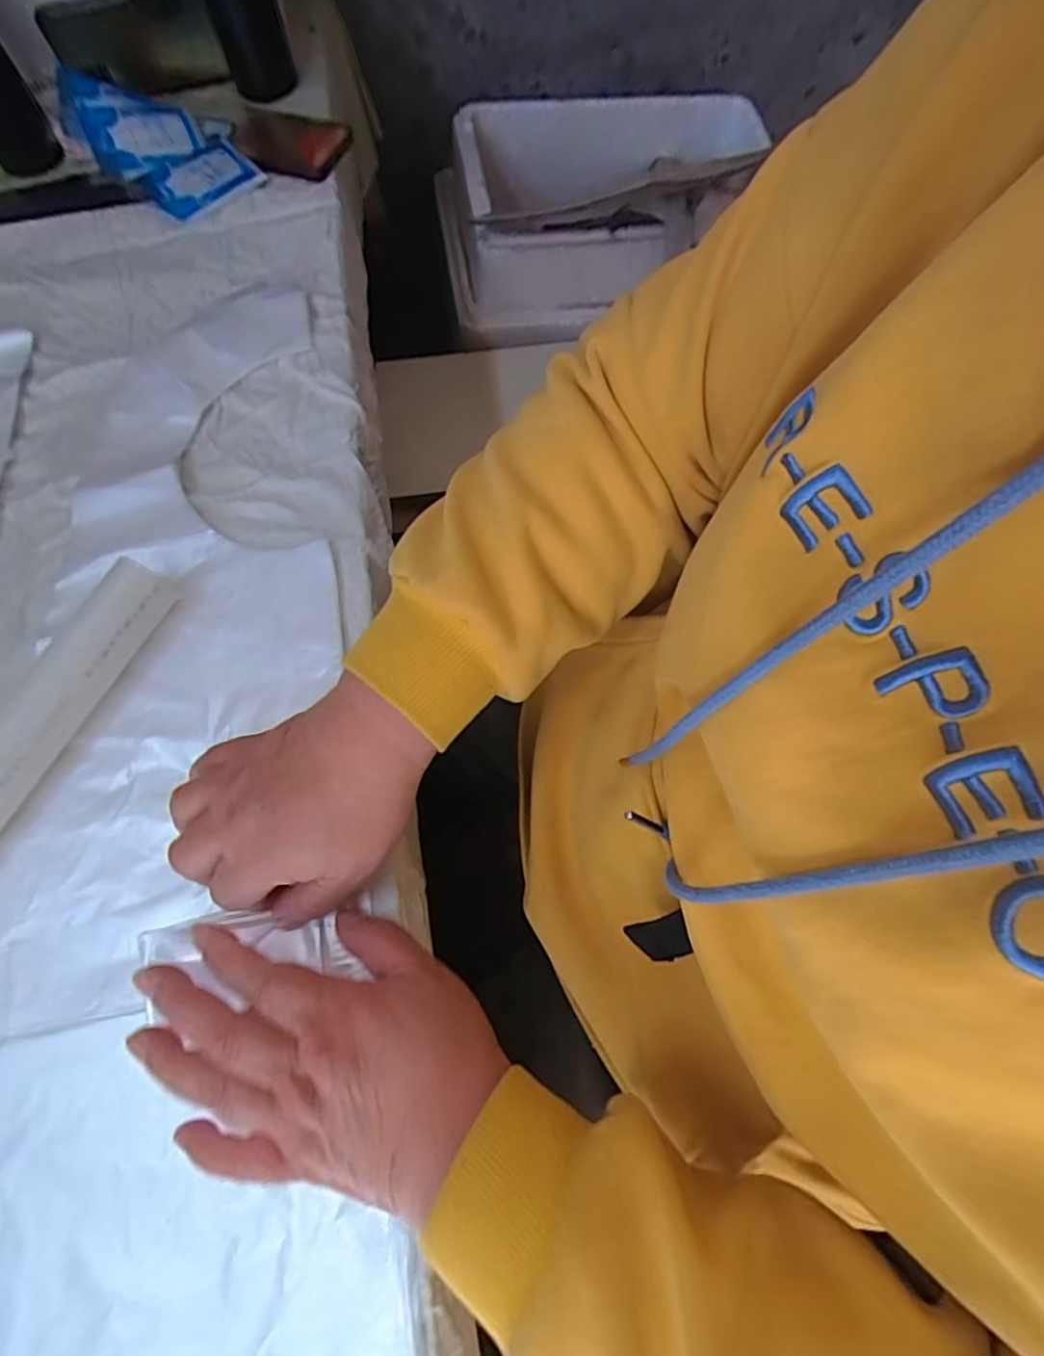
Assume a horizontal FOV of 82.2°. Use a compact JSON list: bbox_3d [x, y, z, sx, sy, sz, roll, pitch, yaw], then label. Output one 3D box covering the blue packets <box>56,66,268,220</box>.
[{"bbox_3d":[-0.322,-0.471,0.527,0.106,0.053,0.155,-42,73,-13],"label":"blue packets"}]

